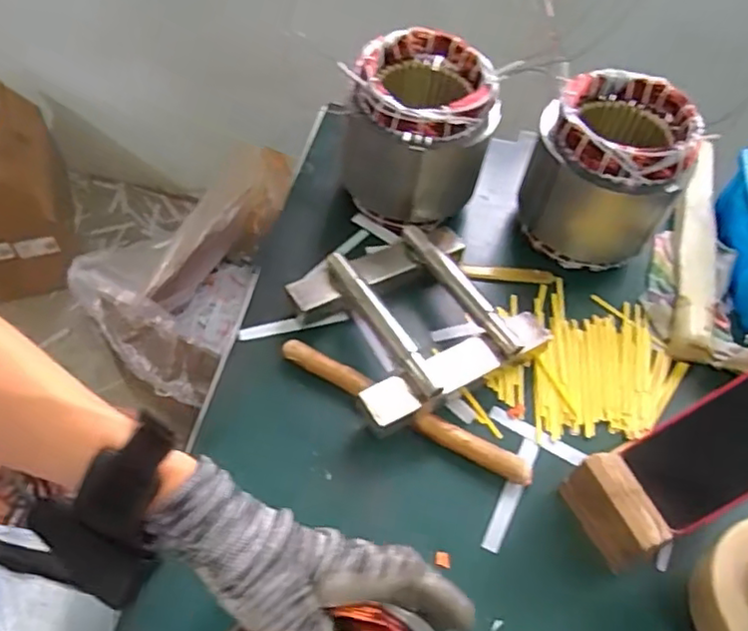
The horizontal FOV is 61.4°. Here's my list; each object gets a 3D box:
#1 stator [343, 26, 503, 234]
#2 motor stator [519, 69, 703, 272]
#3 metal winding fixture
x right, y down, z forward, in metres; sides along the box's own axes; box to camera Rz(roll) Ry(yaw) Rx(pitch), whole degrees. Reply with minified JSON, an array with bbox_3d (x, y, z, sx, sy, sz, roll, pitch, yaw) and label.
[{"bbox_3d":[0.046,-0.188,0.684,0.152,0.169,0.141,3,55,-4],"label":"stator"},{"bbox_3d":[0.244,-0.150,0.682,0.146,0.167,0.146,24,56,10],"label":"motor stator"},{"bbox_3d":[0.041,-0.001,0.626,0.199,0.058,0.186,-24,61,-21],"label":"metal winding fixture"}]

